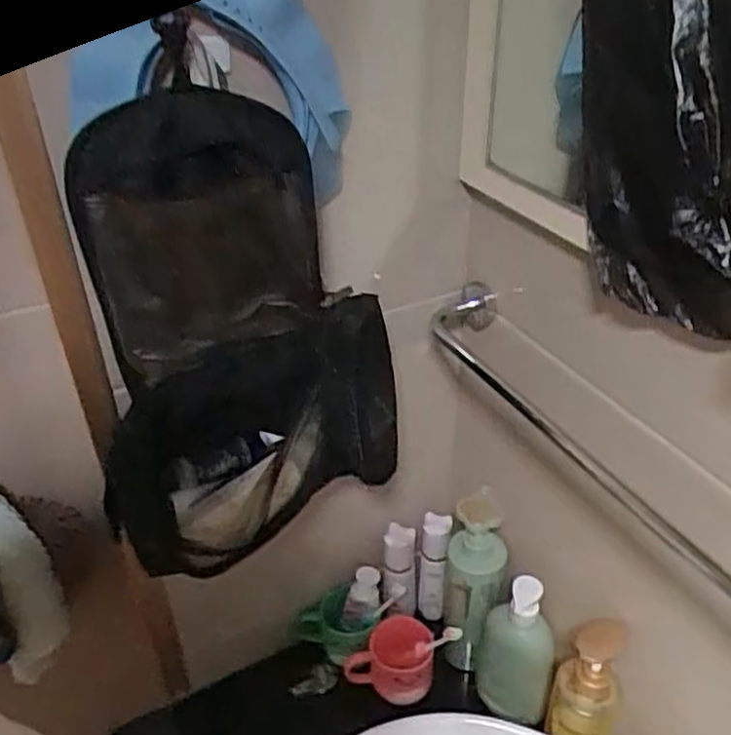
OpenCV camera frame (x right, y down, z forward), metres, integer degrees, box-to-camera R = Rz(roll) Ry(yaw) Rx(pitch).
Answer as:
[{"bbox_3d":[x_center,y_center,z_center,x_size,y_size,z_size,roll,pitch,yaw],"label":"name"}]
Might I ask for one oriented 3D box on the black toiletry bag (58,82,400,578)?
[{"bbox_3d":[-0.113,-0.023,0.617,0.243,0.352,0.143,-22,40,-27],"label":"black toiletry bag"}]

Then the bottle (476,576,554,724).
[{"bbox_3d":[0.165,0.313,0.818,0.079,0.190,0.049,8,36,13],"label":"bottle"}]

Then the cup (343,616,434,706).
[{"bbox_3d":[0.027,0.346,0.878,0.101,0.082,0.066,2,35,5],"label":"cup"}]

